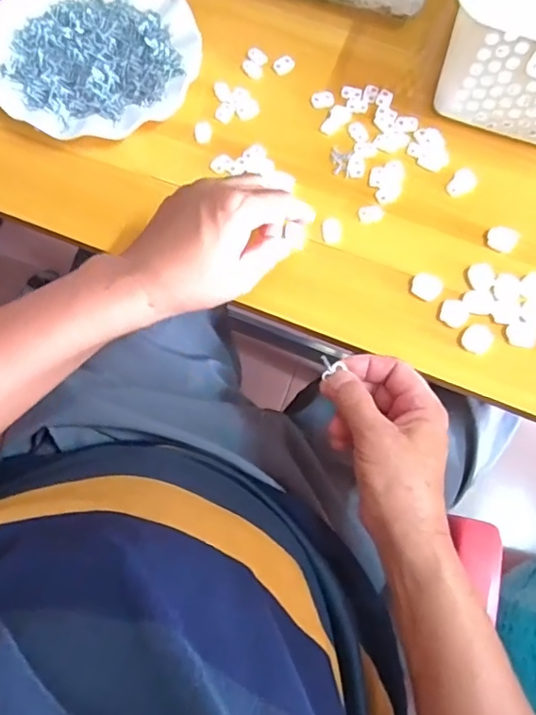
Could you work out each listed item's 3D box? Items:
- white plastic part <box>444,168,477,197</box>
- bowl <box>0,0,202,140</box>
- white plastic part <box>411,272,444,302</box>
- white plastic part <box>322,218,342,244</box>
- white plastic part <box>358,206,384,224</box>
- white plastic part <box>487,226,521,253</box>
[{"bbox_3d":[0.169,-0.151,0.473,0.021,0.008,0.032,30,73,7],"label":"white plastic part"},{"bbox_3d":[-0.154,-0.270,0.489,0.179,0.023,0.174,1,72,-2],"label":"bowl"},{"bbox_3d":[0.128,-0.058,0.440,0.023,0.008,0.021,1,72,-2],"label":"white plastic part"},{"bbox_3d":[0.053,-0.105,0.454,0.016,0.004,0.024,2,72,-2],"label":"white plastic part"},{"bbox_3d":[0.087,-0.121,0.461,0.021,0.004,0.015,-7,72,-5],"label":"white plastic part"},{"bbox_3d":[0.194,-0.098,0.455,0.024,0.009,0.019,32,73,8],"label":"white plastic part"}]

